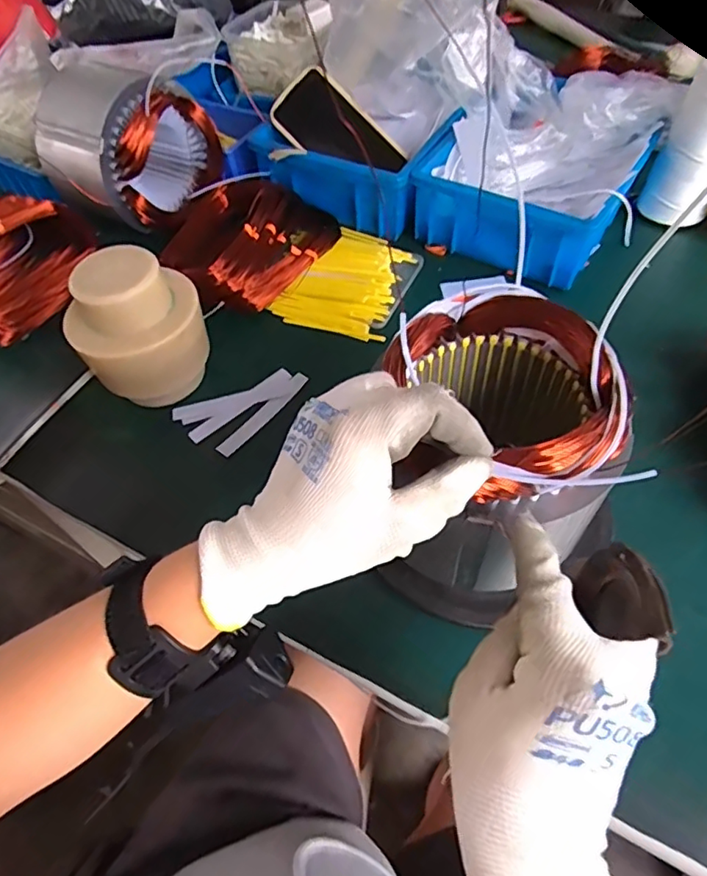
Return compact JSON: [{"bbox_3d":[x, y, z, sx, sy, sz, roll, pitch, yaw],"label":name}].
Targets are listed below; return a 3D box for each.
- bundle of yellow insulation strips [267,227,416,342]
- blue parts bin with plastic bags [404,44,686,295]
[{"bbox_3d":[-0.008,-0.175,0.613,0.116,0.022,0.150,12,57,13],"label":"bundle of yellow insulation strips"},{"bbox_3d":[0.215,-0.312,0.633,0.215,0.102,0.274,31,63,23],"label":"blue parts bin with plastic bags"}]

